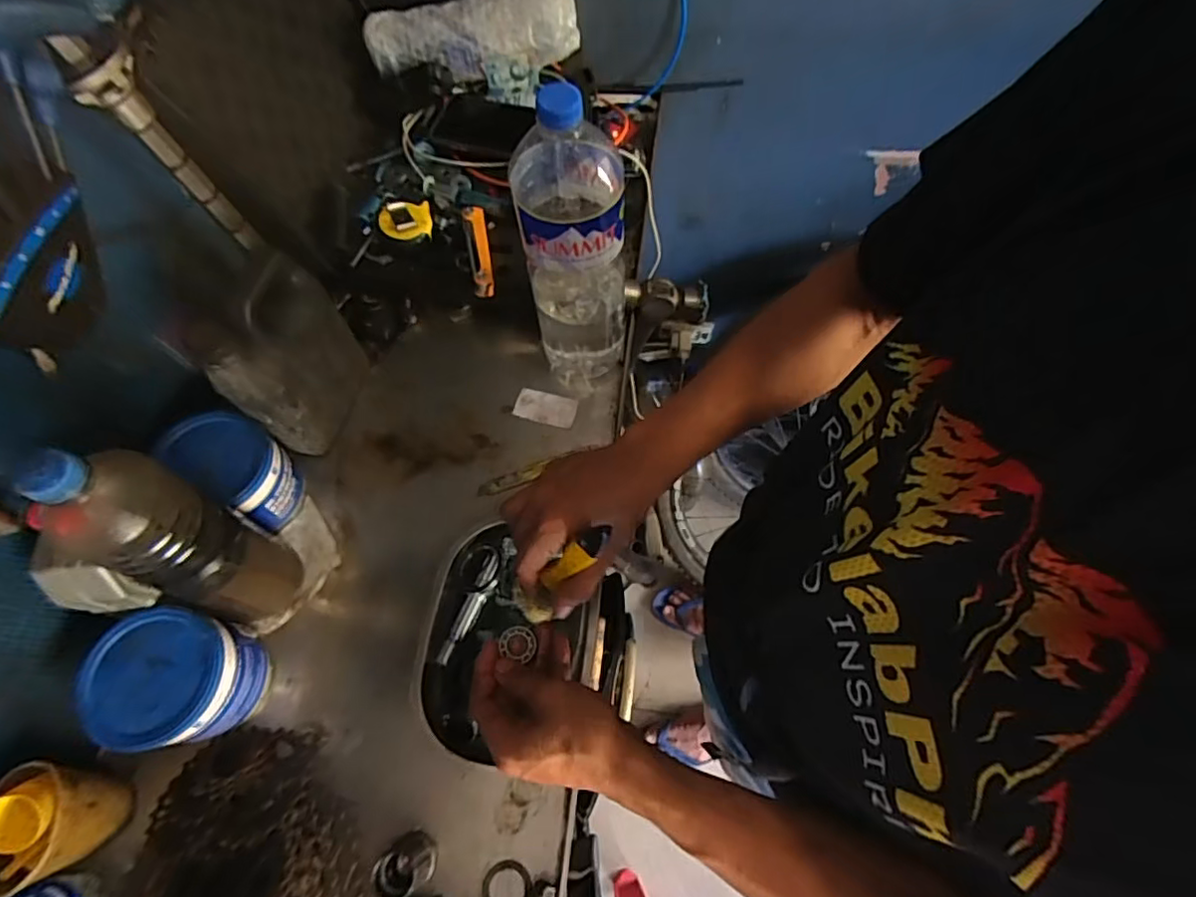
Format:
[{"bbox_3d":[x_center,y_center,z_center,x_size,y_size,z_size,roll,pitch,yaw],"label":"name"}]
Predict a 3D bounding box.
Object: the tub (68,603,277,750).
[{"bbox_3d":[-0.349,0.194,0.494,0.099,0.099,0.099,0,67,1],"label":"tub"}]

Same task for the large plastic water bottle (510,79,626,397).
[{"bbox_3d":[-0.018,-0.169,0.532,0.093,0.313,0.093,-6,67,-1],"label":"large plastic water bottle"}]

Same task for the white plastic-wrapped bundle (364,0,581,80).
[{"bbox_3d":[-0.151,-0.505,0.706,0.248,0.072,0.057,-9,67,-3],"label":"white plastic-wrapped bundle"}]

